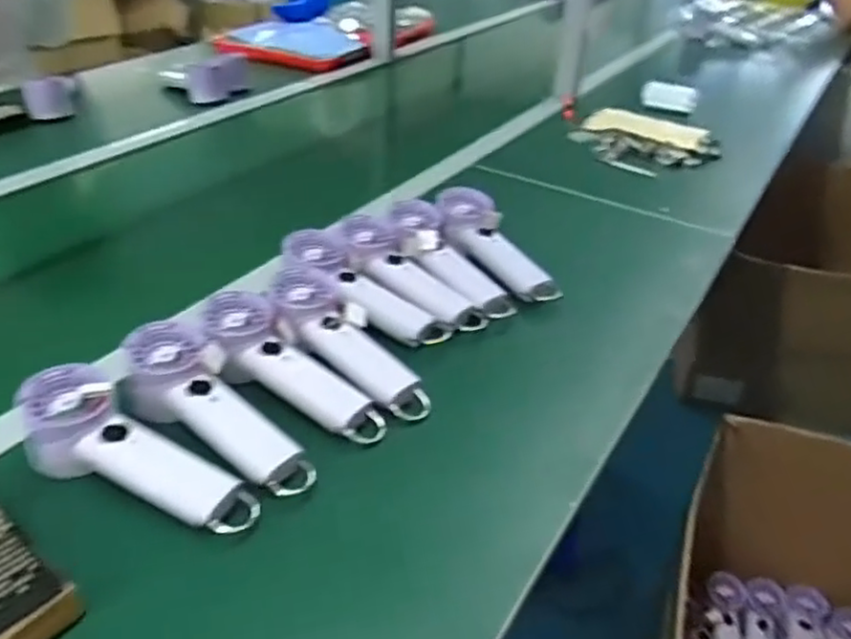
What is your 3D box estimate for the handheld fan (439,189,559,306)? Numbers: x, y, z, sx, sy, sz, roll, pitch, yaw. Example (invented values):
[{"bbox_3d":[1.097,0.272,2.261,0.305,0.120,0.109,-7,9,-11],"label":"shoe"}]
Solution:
[{"bbox_3d":[0.078,-0.085,0.790,0.070,0.034,0.193,-20,58,-30],"label":"handheld fan"}]

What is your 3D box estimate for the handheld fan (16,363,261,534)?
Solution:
[{"bbox_3d":[-0.211,0.098,0.511,0.200,0.050,0.066,27,39,10],"label":"handheld fan"}]

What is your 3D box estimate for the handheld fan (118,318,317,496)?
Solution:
[{"bbox_3d":[-0.167,0.073,0.557,0.192,0.048,0.066,36,45,21],"label":"handheld fan"}]

